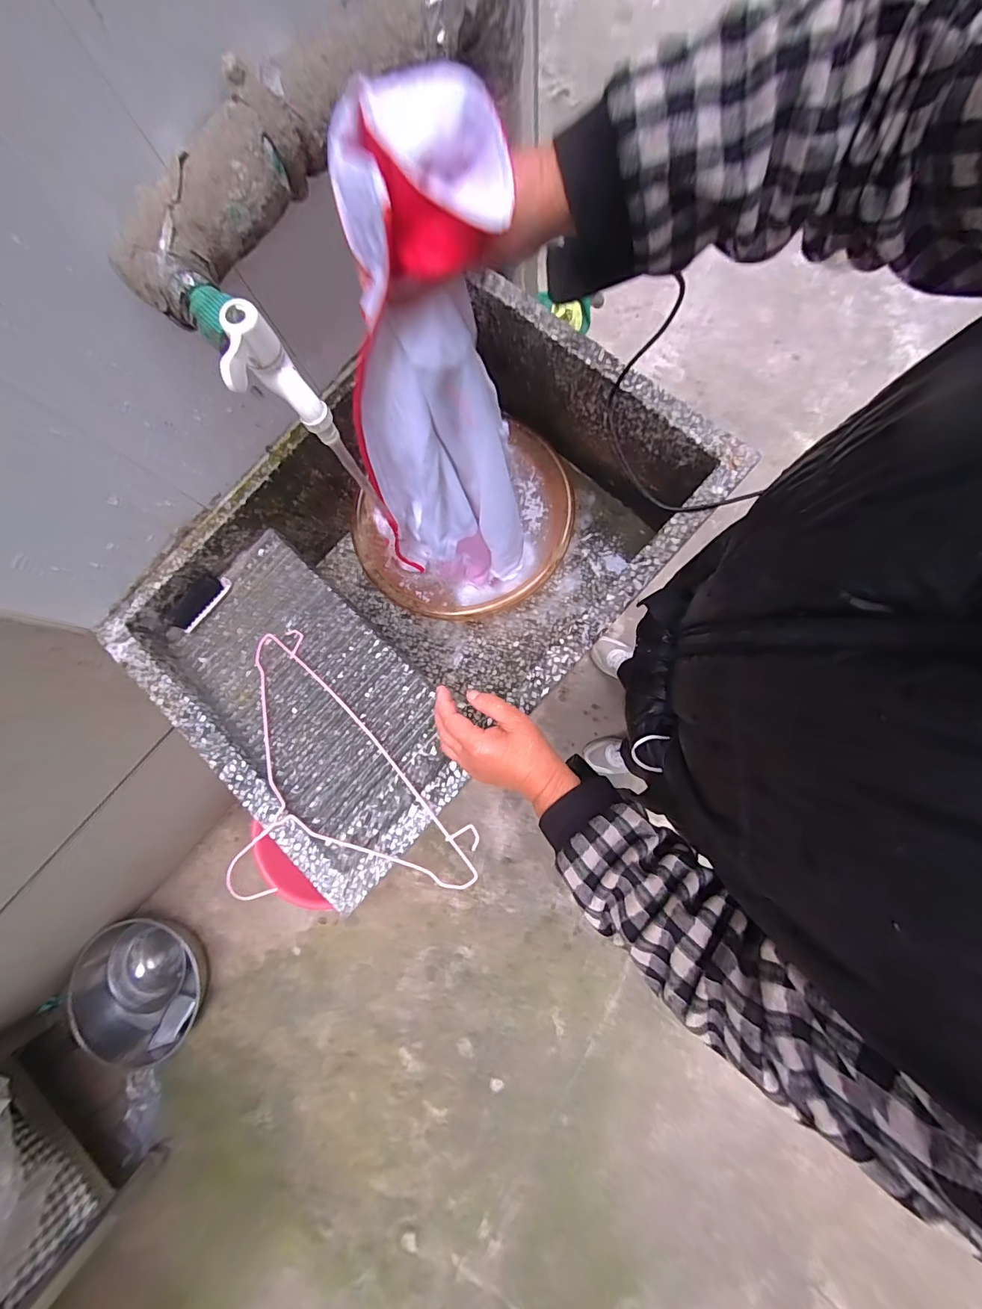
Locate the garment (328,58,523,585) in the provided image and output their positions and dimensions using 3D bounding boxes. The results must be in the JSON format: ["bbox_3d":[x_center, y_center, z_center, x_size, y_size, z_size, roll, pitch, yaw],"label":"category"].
[{"bbox_3d":[-0.038,-0.180,0.449,0.147,0.495,0.063,-2,75,0],"label":"garment"}]

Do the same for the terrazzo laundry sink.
[{"bbox_3d":[-0.091,-0.106,0.620,0.449,0.227,0.655,43,86,8],"label":"terrazzo laundry sink"}]

